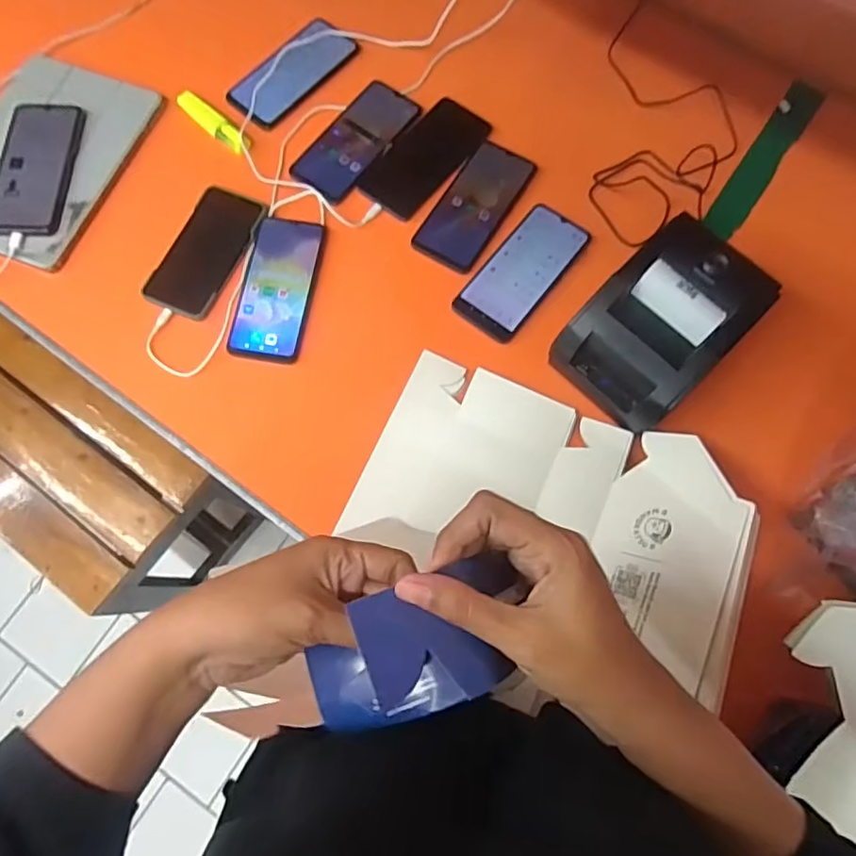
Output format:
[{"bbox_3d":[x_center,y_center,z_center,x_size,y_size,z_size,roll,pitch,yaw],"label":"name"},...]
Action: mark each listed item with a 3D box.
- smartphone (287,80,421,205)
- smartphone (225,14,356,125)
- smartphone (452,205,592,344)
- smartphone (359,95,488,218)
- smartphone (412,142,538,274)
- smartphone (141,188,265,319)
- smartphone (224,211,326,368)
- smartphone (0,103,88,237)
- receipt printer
[{"bbox_3d":[-0.083,-0.338,0.678,0.076,0.004,0.165,36,77,9],"label":"smartphone"},{"bbox_3d":[-0.166,-0.437,0.703,0.085,0.007,0.167,38,78,9],"label":"smartphone"},{"bbox_3d":[0.103,-0.172,0.630,0.077,0.006,0.169,37,77,9],"label":"smartphone"},{"bbox_3d":[-0.003,-0.317,0.673,0.080,0.004,0.165,38,78,9],"label":"smartphone"},{"bbox_3d":[0.055,-0.253,0.657,0.076,0.004,0.168,30,77,7],"label":"smartphone"},{"bbox_3d":[-0.243,-0.195,0.637,0.079,0.007,0.155,23,76,5],"label":"smartphone"},{"bbox_3d":[-0.160,-0.152,0.624,0.075,0.005,0.165,8,75,2],"label":"smartphone"},{"bbox_3d":[-0.438,-0.291,0.650,0.078,0.006,0.167,9,76,-8],"label":"smartphone"},{"bbox_3d":[0.223,-0.095,0.556,0.168,0.105,0.130,-43,79,-11],"label":"receipt printer"}]

